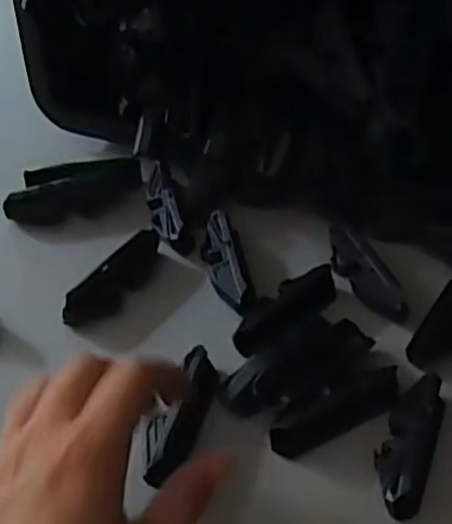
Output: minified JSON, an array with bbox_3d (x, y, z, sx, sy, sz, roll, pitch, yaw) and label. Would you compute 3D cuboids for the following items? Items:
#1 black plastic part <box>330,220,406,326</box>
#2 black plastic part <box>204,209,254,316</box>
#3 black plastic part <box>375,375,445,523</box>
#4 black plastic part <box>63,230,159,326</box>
[{"bbox_3d":[0.078,0.004,0.405,0.018,0.016,0.067,-21,49,-19],"label":"black plastic part"},{"bbox_3d":[-0.001,0.000,0.403,0.019,0.017,0.068,-10,47,-9],"label":"black plastic part"},{"bbox_3d":[0.087,0.083,0.333,0.024,0.018,0.071,18,49,17],"label":"black plastic part"},{"bbox_3d":[-0.061,0.010,0.405,0.016,0.024,0.073,26,52,24],"label":"black plastic part"}]

